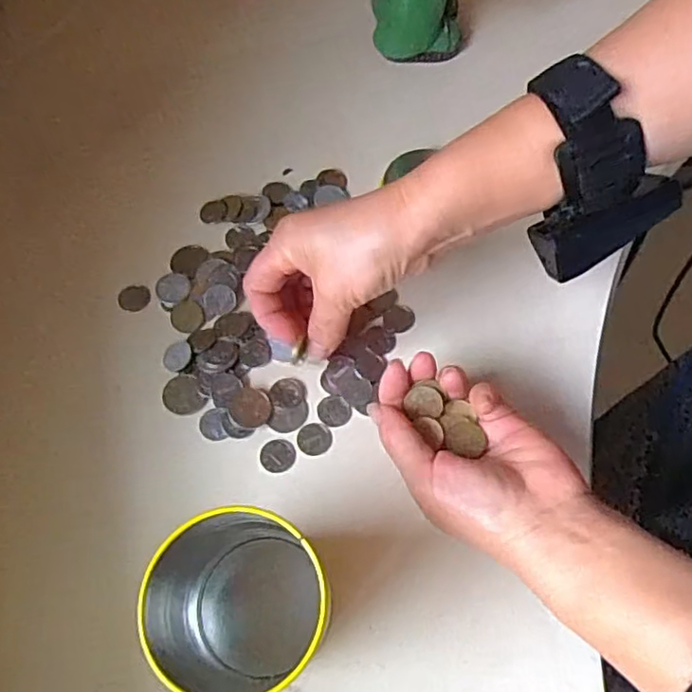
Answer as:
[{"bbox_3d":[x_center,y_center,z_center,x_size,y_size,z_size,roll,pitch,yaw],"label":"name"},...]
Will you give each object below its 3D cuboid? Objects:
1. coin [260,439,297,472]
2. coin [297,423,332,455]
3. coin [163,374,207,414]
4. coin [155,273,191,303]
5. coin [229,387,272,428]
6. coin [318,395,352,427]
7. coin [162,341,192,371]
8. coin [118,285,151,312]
[{"bbox_3d":[-0.038,0.062,0.347,0.019,0.004,0.018,1,67,-2],"label":"coin"},{"bbox_3d":[-0.018,0.053,0.351,0.019,0.004,0.018,1,67,-2],"label":"coin"},{"bbox_3d":[-0.095,0.028,0.356,0.022,0.004,0.024,-25,70,-13],"label":"coin"},{"bbox_3d":[-0.108,-0.036,0.384,0.023,0.004,0.020,31,81,21],"label":"coin"},{"bbox_3d":[-0.055,0.035,0.354,0.023,0.004,0.024,1,67,-2],"label":"coin"},{"bbox_3d":[-0.007,0.037,0.356,0.019,0.004,0.018,1,67,-2],"label":"coin"},{"bbox_3d":[-0.101,0.006,0.366,0.019,0.004,0.018,-5,69,13],"label":"coin"},{"bbox_3d":[-0.132,-0.030,0.384,0.020,0.005,0.016,-6,79,2],"label":"coin"}]

